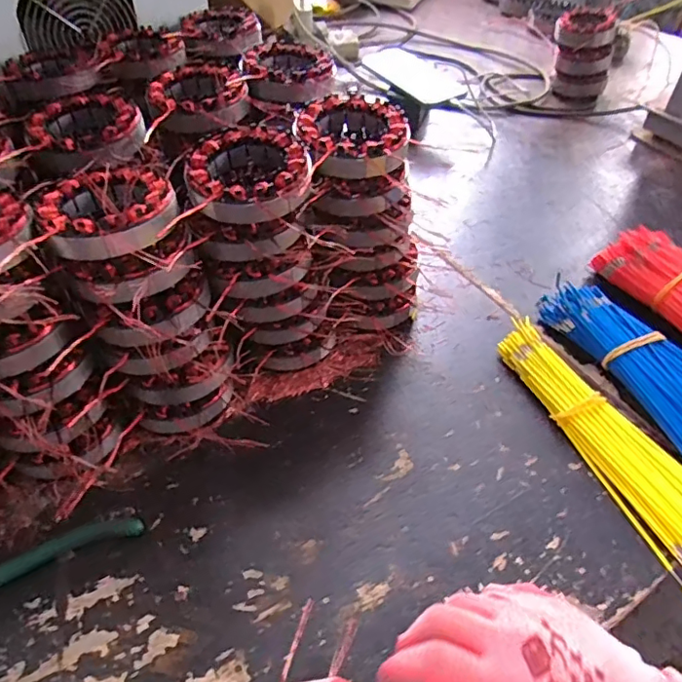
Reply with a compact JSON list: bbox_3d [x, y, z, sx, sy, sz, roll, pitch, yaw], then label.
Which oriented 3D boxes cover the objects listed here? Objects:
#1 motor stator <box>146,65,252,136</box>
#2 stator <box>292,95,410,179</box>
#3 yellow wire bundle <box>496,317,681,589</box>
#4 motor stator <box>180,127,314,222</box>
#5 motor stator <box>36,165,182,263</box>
[{"bbox_3d":[-0.125,-0.215,0.484,0.081,0.026,0.088,-12,47,-13],"label":"motor stator"},{"bbox_3d":[0.009,-0.160,0.429,0.083,0.024,0.087,1,45,-2],"label":"stator"},{"bbox_3d":[0.218,0.075,0.440,0.068,0.026,0.242,-14,48,-16],"label":"yellow wire bundle"},{"bbox_3d":[-0.065,-0.117,0.392,0.086,0.029,0.096,-5,46,-7],"label":"motor stator"},{"bbox_3d":[-0.154,-0.088,0.368,0.079,0.025,0.086,1,45,-1],"label":"motor stator"}]

